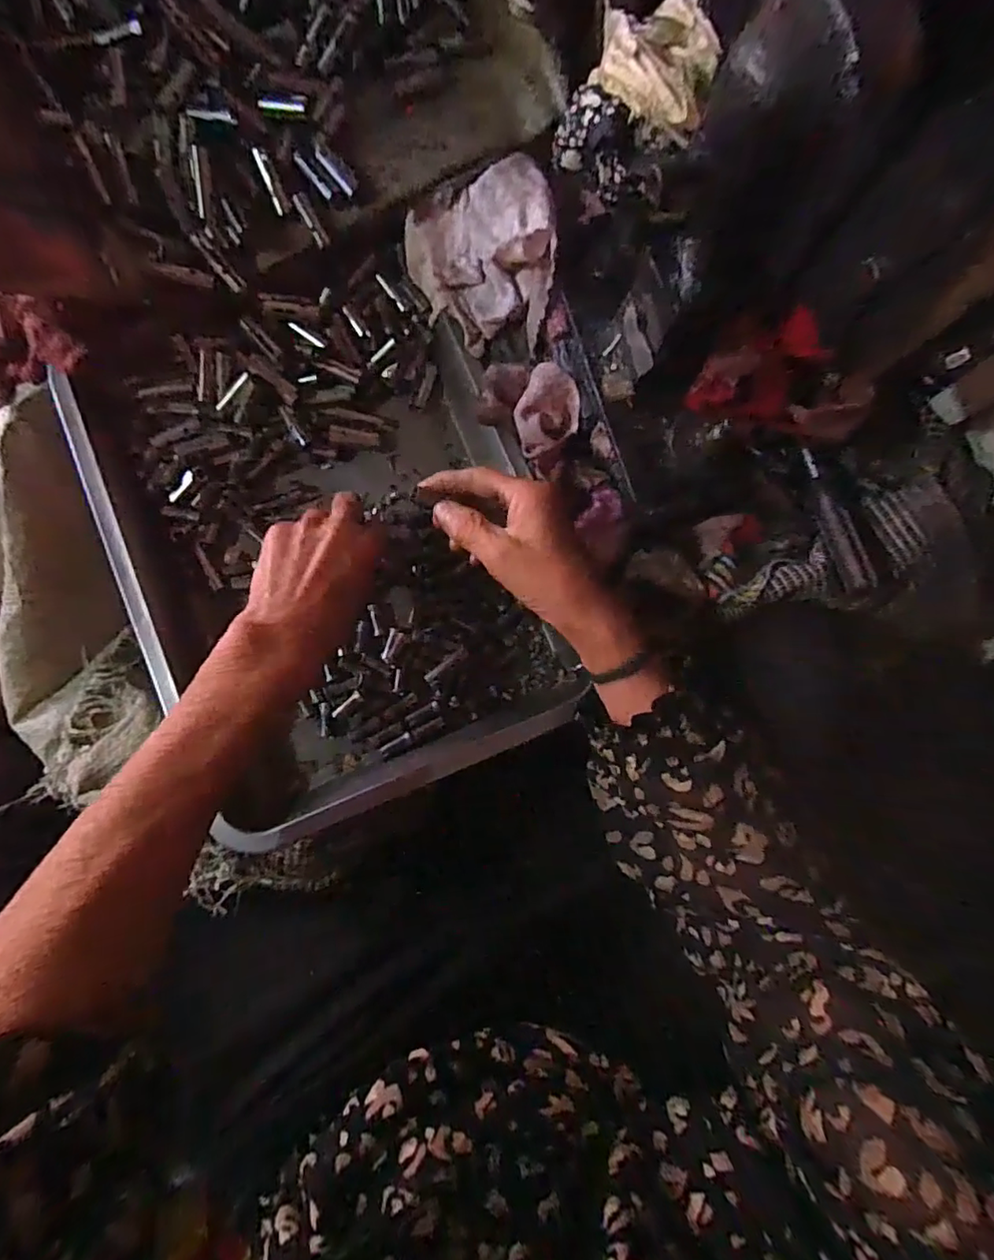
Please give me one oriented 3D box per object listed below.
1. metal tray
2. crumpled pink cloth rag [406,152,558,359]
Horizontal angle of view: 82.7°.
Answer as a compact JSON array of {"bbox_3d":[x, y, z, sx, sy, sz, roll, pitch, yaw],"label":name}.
[{"bbox_3d":[-0.116,-0.066,0.406,0.275,0.064,0.375,-21,87,-2],"label":"metal tray"},{"bbox_3d":[-0.010,-0.251,0.384,0.090,0.062,0.104,-16,87,-2],"label":"crumpled pink cloth rag"}]

